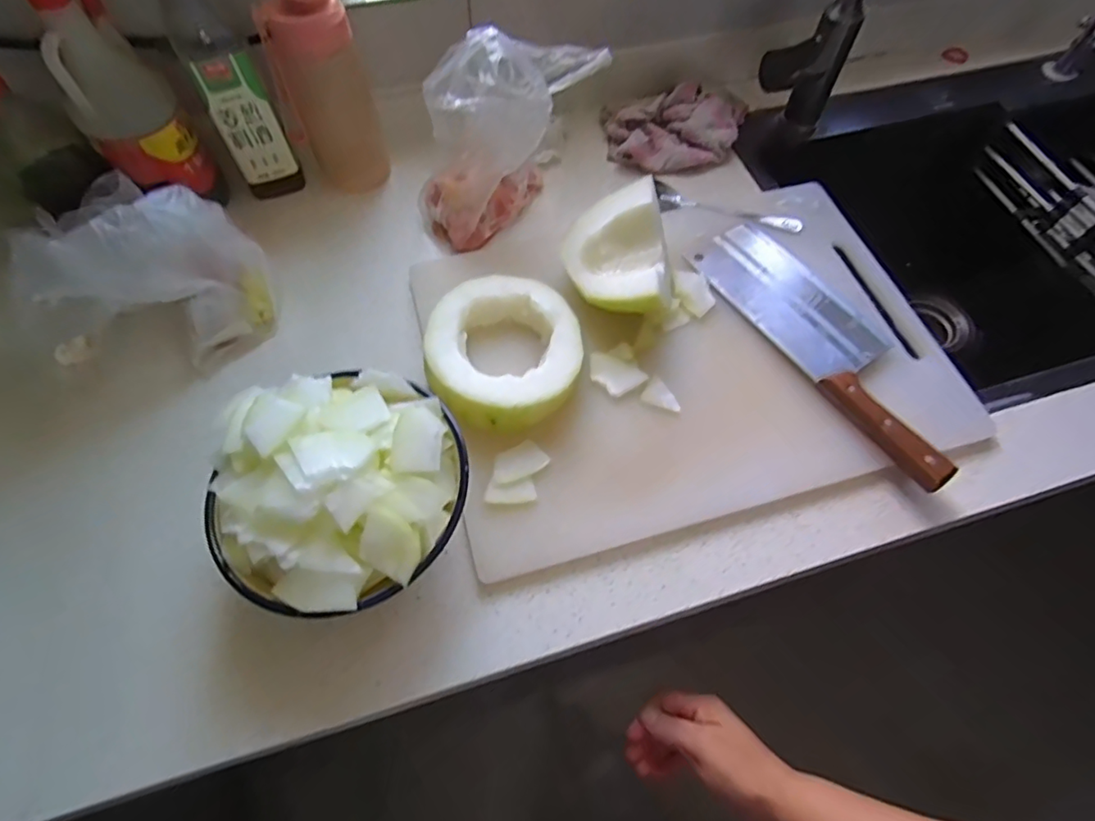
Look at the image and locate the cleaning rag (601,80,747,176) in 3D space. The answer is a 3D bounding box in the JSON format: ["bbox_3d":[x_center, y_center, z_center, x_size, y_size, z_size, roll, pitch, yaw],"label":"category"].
[{"bbox_3d":[0.162,-0.334,0.645,0.181,0.033,0.111,-12,63,-6],"label":"cleaning rag"}]

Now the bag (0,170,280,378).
[{"bbox_3d":[-0.360,-0.115,0.474,0.211,0.135,0.132,-8,63,-4],"label":"bag"}]

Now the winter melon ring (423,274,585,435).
[{"bbox_3d":[-0.037,-0.049,0.491,0.128,0.060,0.146,-7,63,-4],"label":"winter melon ring"}]

